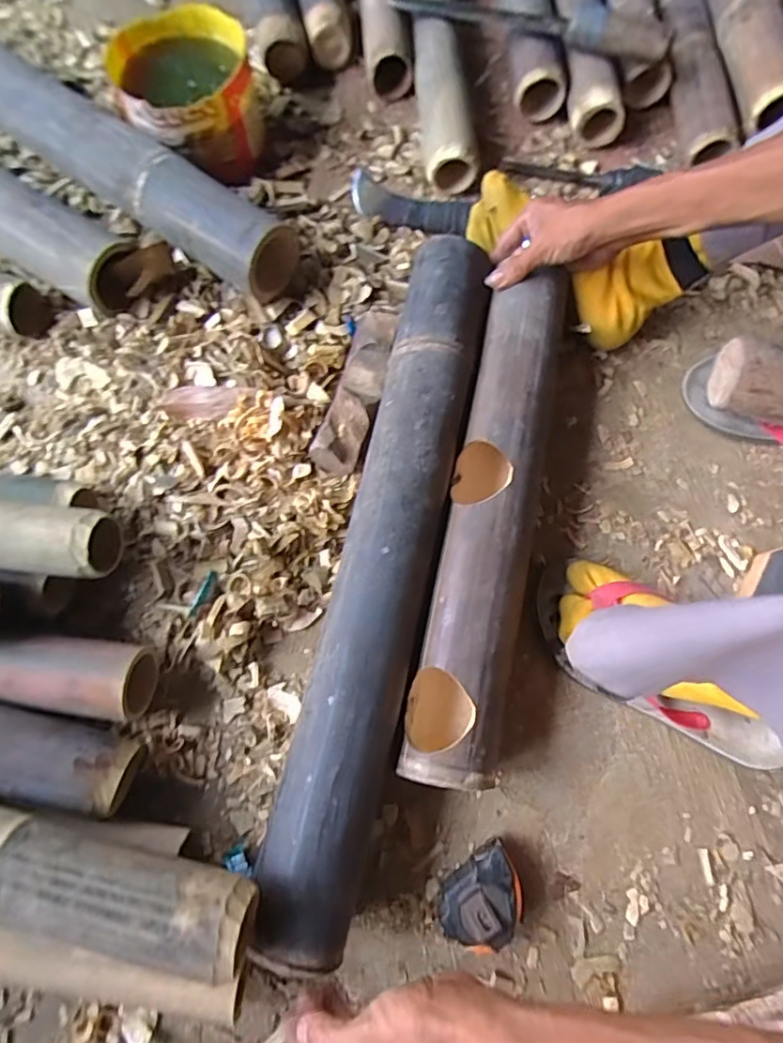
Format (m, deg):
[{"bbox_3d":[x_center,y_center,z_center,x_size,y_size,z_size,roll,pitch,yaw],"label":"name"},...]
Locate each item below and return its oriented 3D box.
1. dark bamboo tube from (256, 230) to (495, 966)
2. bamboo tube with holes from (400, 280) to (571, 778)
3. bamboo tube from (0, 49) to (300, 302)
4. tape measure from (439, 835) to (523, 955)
[{"bbox_3d":[-0.011,0.028,0.488,0.089,0.088,0.587,13,75,2],"label":"dark bamboo tube"},{"bbox_3d":[0.088,-0.011,0.499,0.076,0.087,0.446,13,78,2],"label":"bamboo tube with holes"},{"bbox_3d":[-0.356,-0.431,0.627,0.612,0.076,0.076,35,75,12],"label":"bamboo tube"},{"bbox_3d":[0.075,0.306,0.451,0.072,0.033,0.059,-37,78,-11],"label":"tape measure"}]

